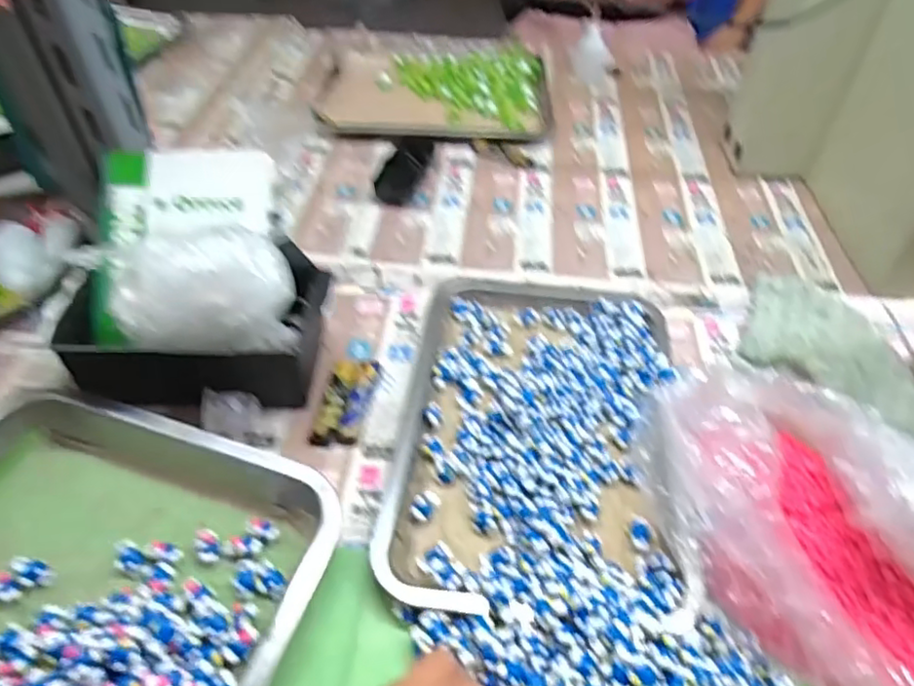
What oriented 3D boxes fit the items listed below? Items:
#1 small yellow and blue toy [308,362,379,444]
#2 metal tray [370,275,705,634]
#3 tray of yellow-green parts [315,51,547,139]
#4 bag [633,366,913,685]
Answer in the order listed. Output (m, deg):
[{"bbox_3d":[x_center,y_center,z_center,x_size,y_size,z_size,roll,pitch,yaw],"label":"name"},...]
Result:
[{"bbox_3d":[-0.091,0.046,0.515,0.036,0.013,0.083,7,47,6],"label":"small yellow and blue toy"},{"bbox_3d":[0.065,0.047,0.502,0.208,0.035,0.342,6,47,6],"label":"metal tray"},{"bbox_3d":[-0.027,-0.358,0.889,0.311,0.031,0.236,1,47,1],"label":"tray of yellow-green parts"},{"bbox_3d":[0.233,0.114,0.391,0.167,0.082,0.273,-15,49,-14],"label":"bag"}]

